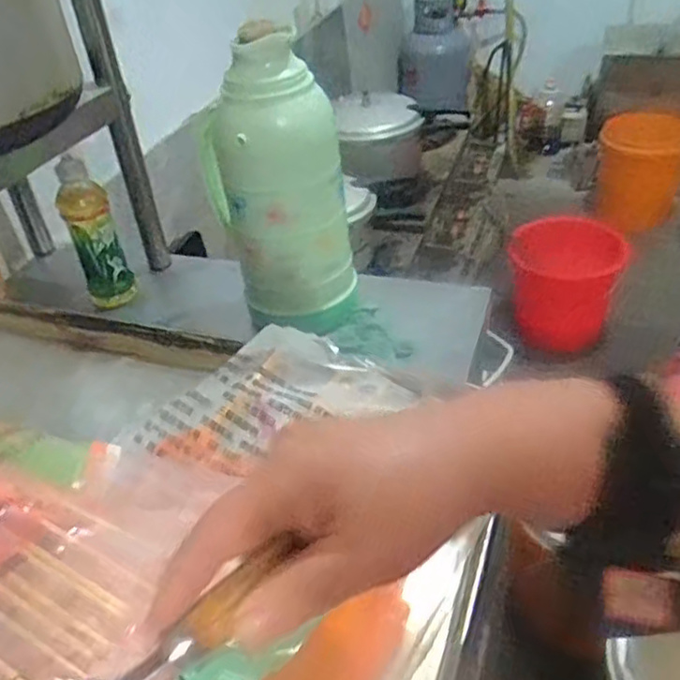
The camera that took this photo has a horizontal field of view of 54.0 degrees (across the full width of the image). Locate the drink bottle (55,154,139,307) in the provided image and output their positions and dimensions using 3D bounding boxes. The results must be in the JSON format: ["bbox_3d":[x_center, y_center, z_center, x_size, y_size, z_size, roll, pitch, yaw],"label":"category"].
[{"bbox_3d":[-0.354,-0.147,0.969,0.064,0.226,0.055,-14,38,-10],"label":"drink bottle"}]

